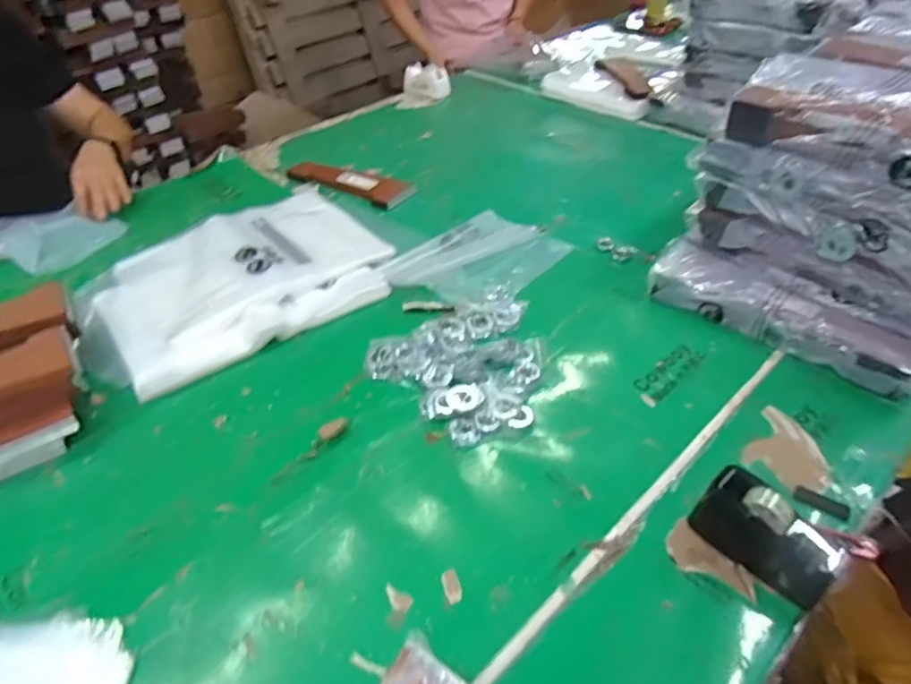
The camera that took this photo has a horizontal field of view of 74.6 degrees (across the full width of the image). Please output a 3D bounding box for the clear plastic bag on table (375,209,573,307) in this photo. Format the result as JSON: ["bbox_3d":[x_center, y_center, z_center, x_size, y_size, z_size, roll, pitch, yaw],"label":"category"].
[{"bbox_3d":[0.030,-0.122,0.889,0.180,0.016,0.237,32,53,30],"label":"clear plastic bag on table"}]

